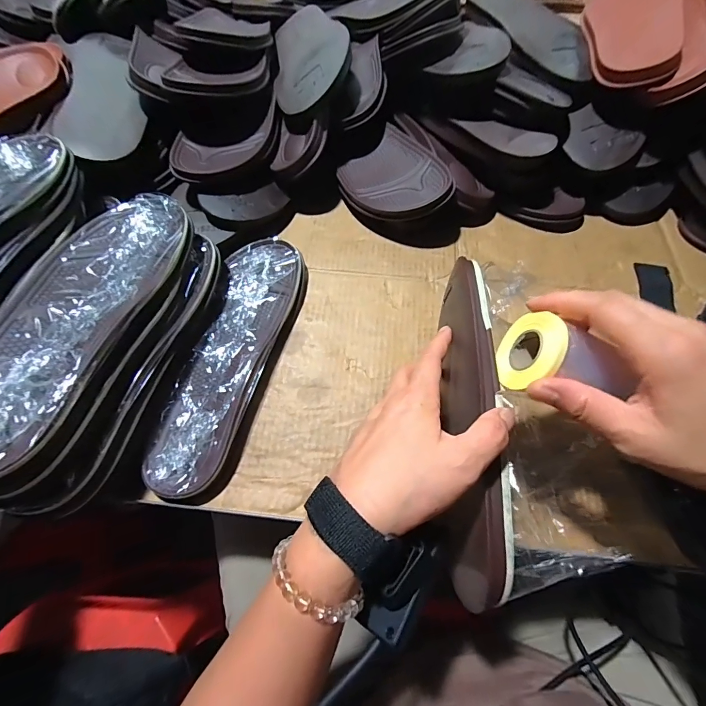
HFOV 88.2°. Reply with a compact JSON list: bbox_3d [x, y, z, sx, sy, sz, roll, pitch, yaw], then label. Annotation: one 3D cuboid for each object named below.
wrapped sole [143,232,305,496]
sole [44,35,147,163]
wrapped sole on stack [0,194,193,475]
[{"bbox_3d":[-0.115,0.002,0.355,0.079,0.026,0.259,11,65,8],"label":"wrapped sole"},{"bbox_3d":[-0.303,-0.322,0.443,0.084,0.031,0.254,-13,64,-4],"label":"sole"},{"bbox_3d":[-0.227,-0.037,0.284,0.105,0.026,0.255,13,53,0],"label":"wrapped sole on stack"}]

